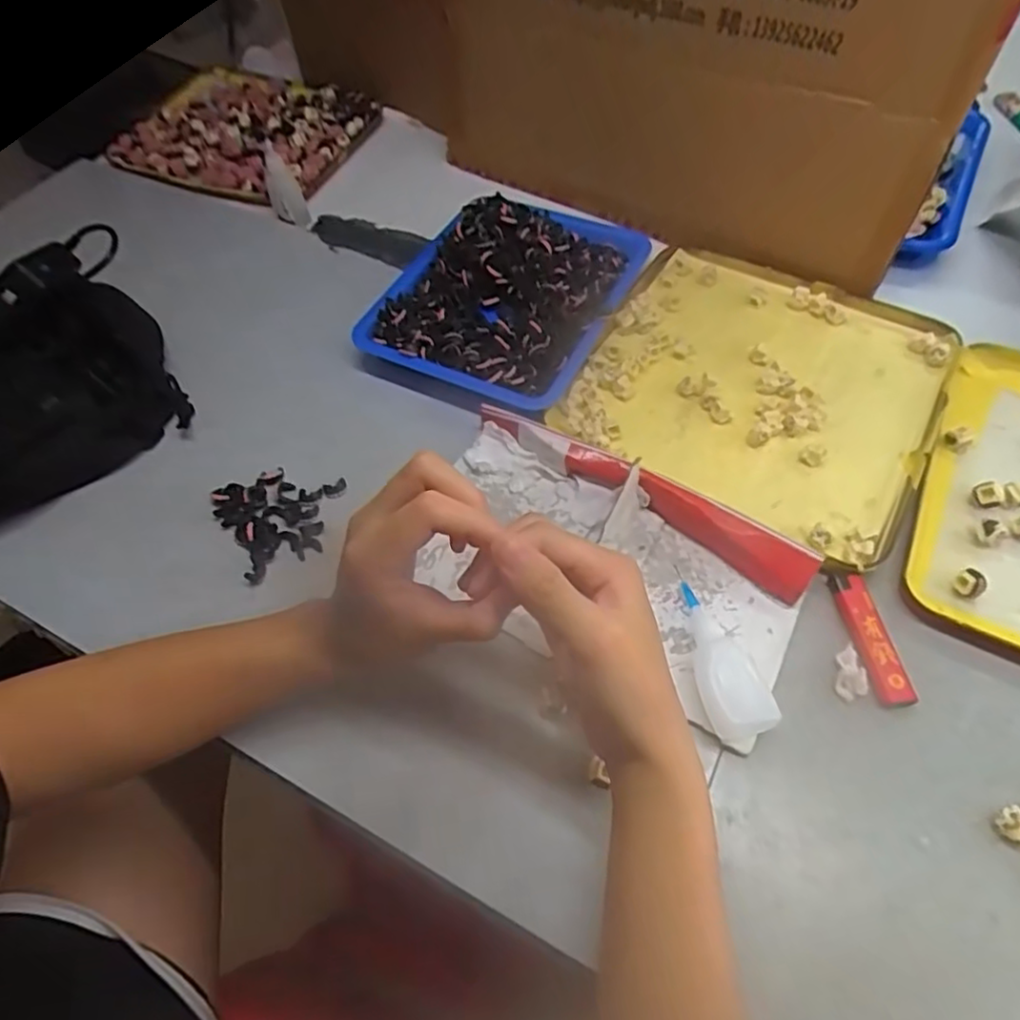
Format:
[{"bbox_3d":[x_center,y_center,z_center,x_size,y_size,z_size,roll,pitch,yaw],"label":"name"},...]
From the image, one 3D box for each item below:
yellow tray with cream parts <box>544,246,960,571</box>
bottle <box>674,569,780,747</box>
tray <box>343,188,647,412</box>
[{"bbox_3d":[0.183,-0.093,0.489,0.235,0.022,0.246,27,63,18],"label":"yellow tray with cream parts"},{"bbox_3d":[0.111,0.079,0.367,0.033,0.027,0.094,-14,59,-6],"label":"bottle"},{"bbox_3d":[0.002,-0.181,0.539,0.170,0.037,0.219,22,62,15],"label":"tray"}]

